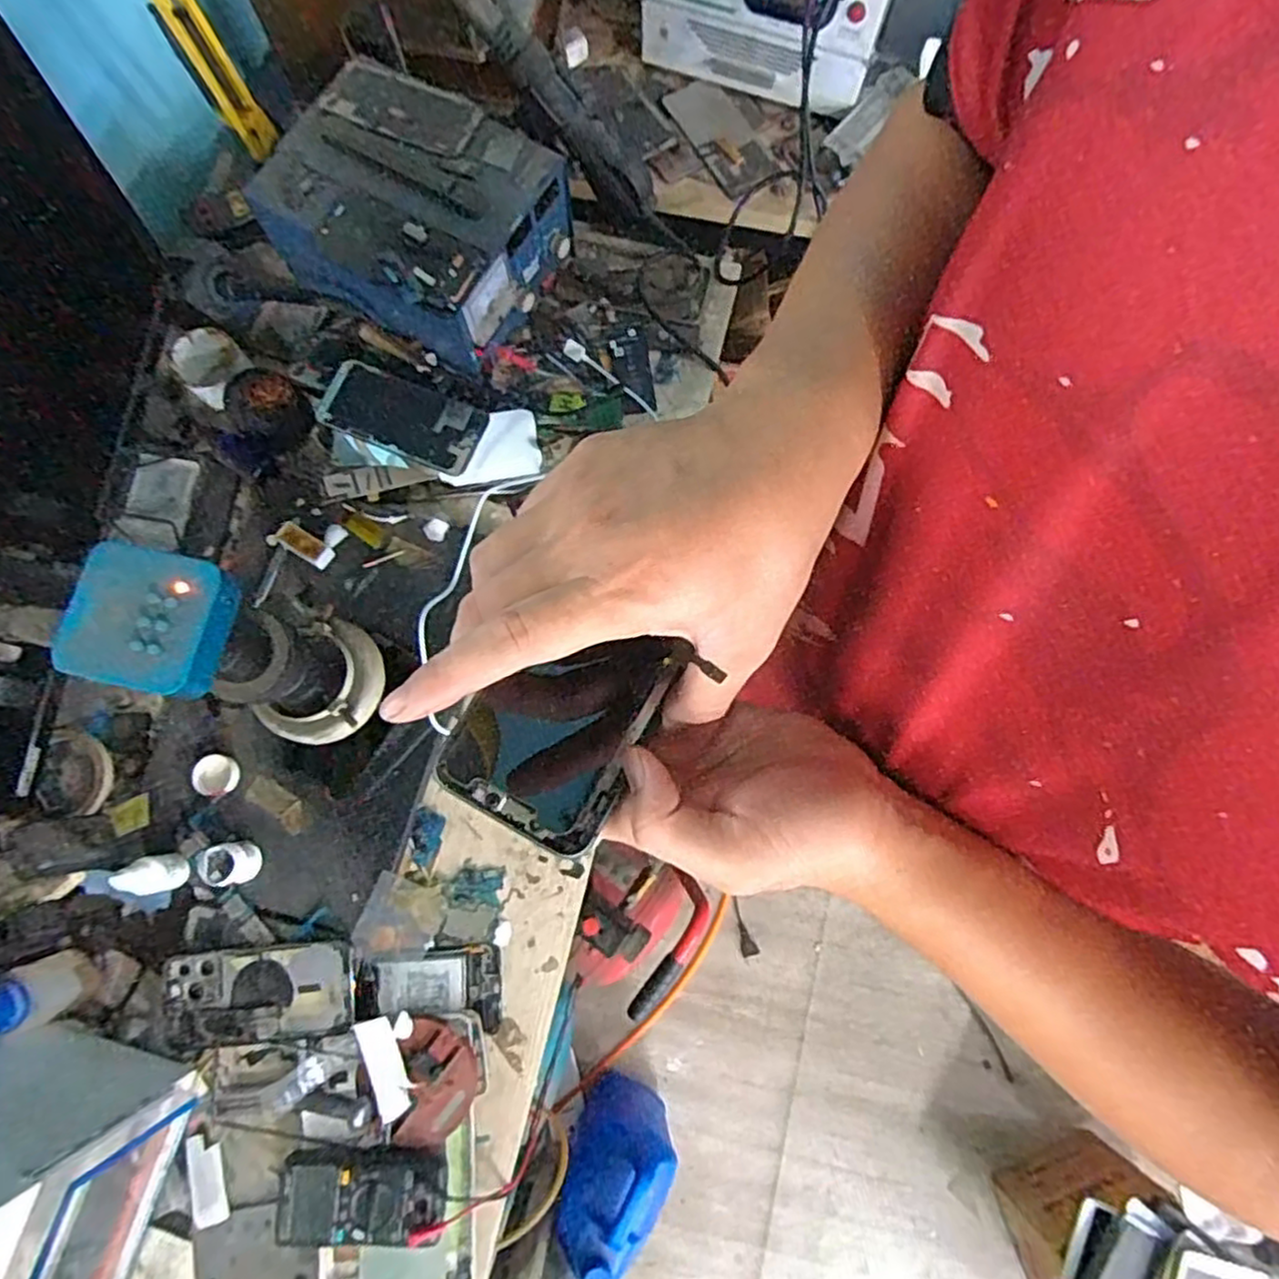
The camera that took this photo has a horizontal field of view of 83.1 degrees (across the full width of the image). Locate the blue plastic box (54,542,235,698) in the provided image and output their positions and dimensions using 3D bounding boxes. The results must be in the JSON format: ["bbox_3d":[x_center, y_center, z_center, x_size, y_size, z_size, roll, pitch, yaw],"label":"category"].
[{"bbox_3d":[-0.244,-0.010,0.356,0.075,0.023,0.068,12,78,2],"label":"blue plastic box"}]

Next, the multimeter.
[{"bbox_3d":[-0.221,0.443,0.579,0.127,0.035,0.064,1,78,0],"label":"multimeter"}]

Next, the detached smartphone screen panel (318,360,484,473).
[{"bbox_3d":[-0.229,-0.217,0.700,0.152,0.009,0.075,22,71,-1],"label":"detached smartphone screen panel"}]

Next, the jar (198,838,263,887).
[{"bbox_3d":[-0.351,0.192,0.619,0.041,0.029,0.035,-11,79,-2],"label":"jar"}]

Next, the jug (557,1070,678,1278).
[{"bbox_3d":[-0.039,0.841,1.148,0.148,0.263,0.194,20,79,4],"label":"jug"}]

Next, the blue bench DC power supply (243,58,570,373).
[{"bbox_3d":[-0.209,-0.393,0.698,0.224,0.143,0.193,28,79,5],"label":"blue bench DC power supply"}]

